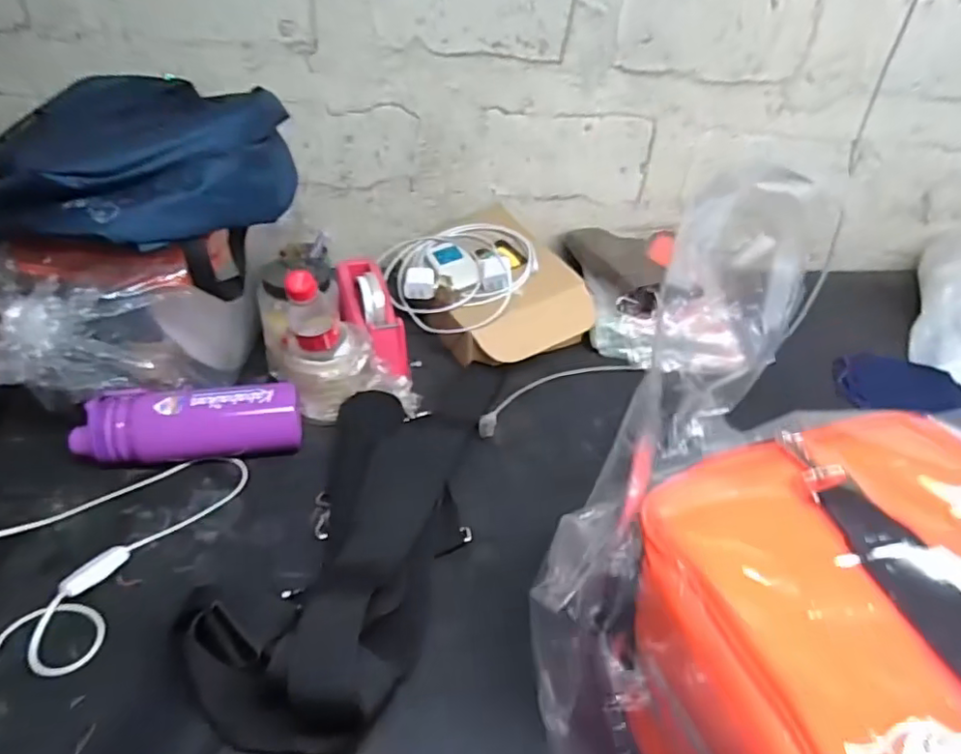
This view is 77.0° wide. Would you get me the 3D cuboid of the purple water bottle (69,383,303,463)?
[{"bbox_3d":[-0.325,0.054,0.692,0.226,0.082,0.069,-8,38,-15],"label":"purple water bottle"}]

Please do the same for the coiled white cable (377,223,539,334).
[{"bbox_3d":[-0.042,-0.178,0.964,0.258,0.073,0.210,20,39,21],"label":"coiled white cable"}]

